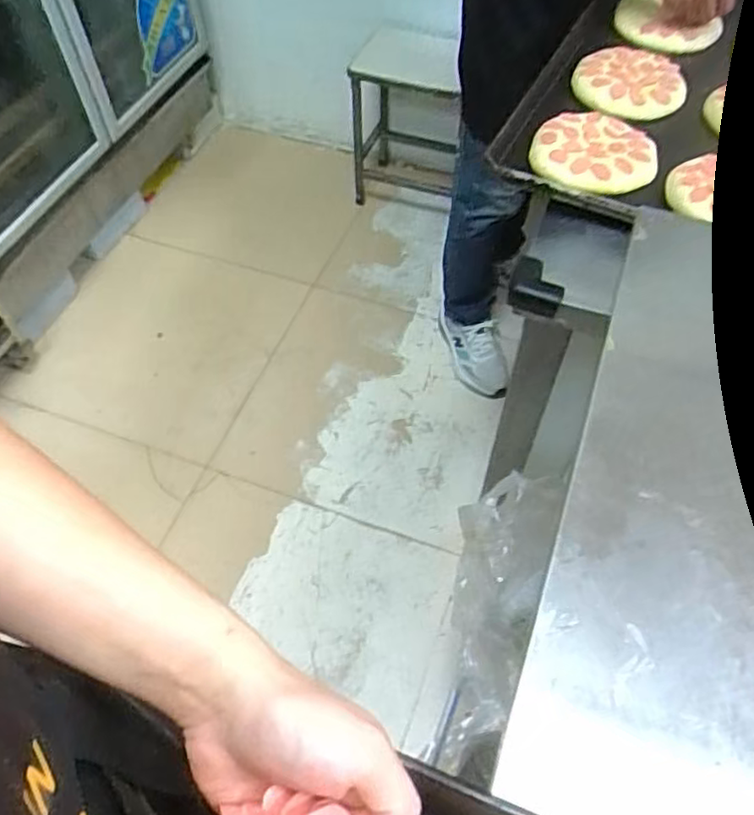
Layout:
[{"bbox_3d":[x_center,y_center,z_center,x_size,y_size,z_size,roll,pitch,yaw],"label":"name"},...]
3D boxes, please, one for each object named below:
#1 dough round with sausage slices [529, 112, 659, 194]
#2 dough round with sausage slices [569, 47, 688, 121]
[{"bbox_3d":[0.271,-0.322,0.838,0.149,0.016,0.142,0,56,0],"label":"dough round with sausage slices"},{"bbox_3d":[0.356,-0.459,0.943,0.149,0.030,0.146,0,56,0],"label":"dough round with sausage slices"}]

